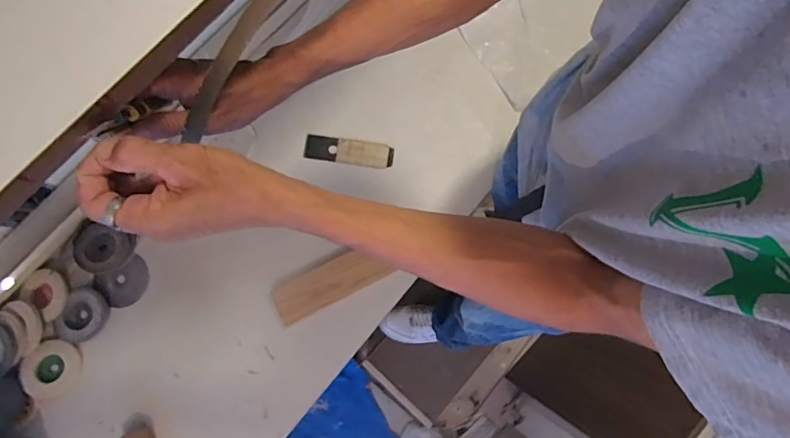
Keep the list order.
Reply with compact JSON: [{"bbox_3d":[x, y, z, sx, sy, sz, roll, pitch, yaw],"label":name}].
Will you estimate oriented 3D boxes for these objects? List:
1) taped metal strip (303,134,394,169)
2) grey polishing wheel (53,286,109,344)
[{"bbox_3d":[-0.091,-0.136,0.932,0.174,0.012,0.053,7,78,0],"label":"taped metal strip"},{"bbox_3d":[-0.566,0.175,0.848,0.076,0.018,0.098,19,78,3],"label":"grey polishing wheel"}]

